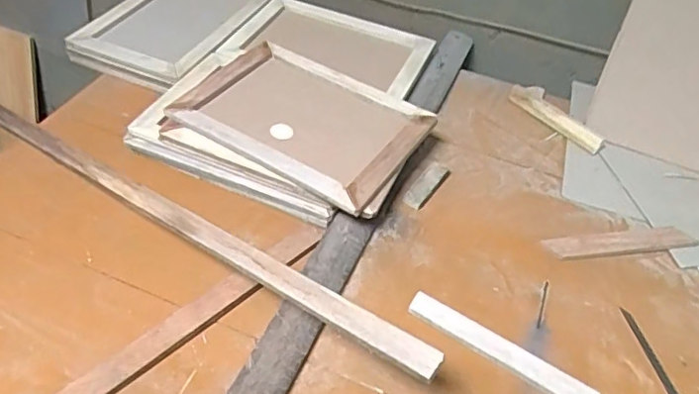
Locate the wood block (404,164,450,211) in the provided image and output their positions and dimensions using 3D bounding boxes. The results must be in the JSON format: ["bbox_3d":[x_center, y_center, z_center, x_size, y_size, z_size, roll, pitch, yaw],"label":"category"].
[{"bbox_3d":[0.104,-0.016,0.758,0.027,0.007,0.096,30,51,20],"label":"wood block"}]

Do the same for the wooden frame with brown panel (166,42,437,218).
[{"bbox_3d":[-0.060,-0.109,0.757,0.305,0.026,0.217,25,48,19],"label":"wooden frame with brown panel"}]

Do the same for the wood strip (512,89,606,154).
[{"bbox_3d":[0.314,-0.118,0.873,0.037,0.014,0.159,-31,57,-30],"label":"wood strip"}]

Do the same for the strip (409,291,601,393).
[{"bbox_3d":[0.159,0.163,0.600,0.206,0.013,0.031,28,50,19],"label":"strip"}]

